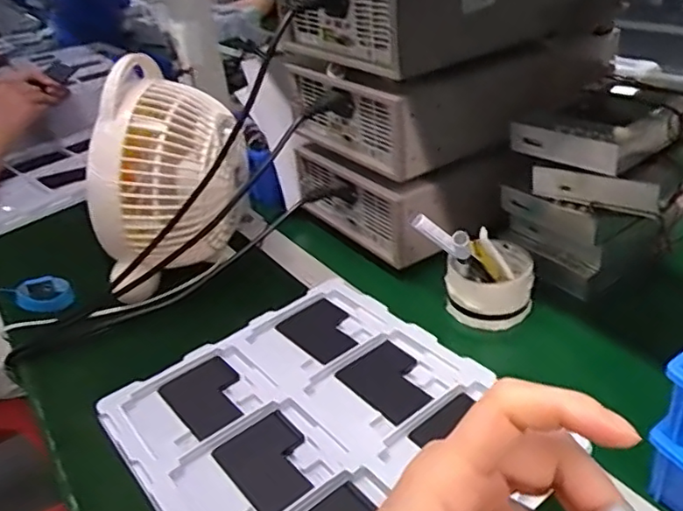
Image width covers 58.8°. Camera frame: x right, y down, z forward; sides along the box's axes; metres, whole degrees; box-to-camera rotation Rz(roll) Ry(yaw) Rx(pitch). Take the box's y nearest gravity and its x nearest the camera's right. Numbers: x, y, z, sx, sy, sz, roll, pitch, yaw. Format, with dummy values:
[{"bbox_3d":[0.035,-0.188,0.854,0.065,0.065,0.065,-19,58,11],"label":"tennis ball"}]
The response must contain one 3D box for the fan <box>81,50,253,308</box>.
[{"bbox_3d":[-0.183,-0.084,0.666,0.156,0.218,0.163,-8,32,-2],"label":"fan"}]

